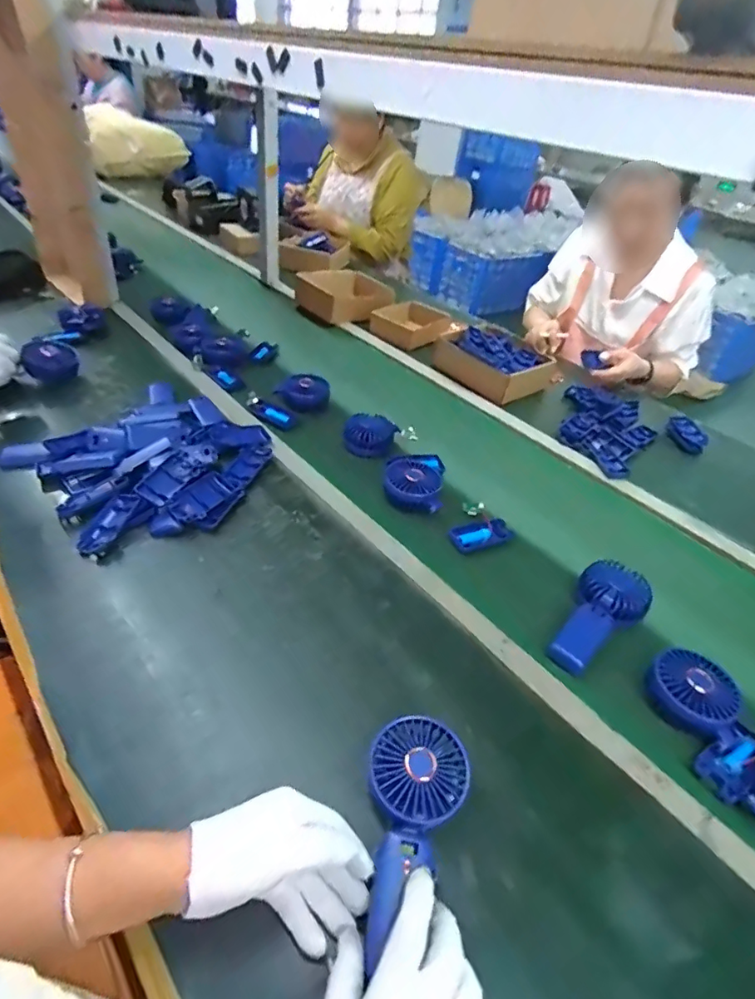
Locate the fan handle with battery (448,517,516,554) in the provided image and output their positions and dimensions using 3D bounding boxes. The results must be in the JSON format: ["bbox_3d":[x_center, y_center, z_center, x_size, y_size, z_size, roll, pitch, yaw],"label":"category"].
[{"bbox_3d":[0.153,0.052,0.745,0.095,0.015,0.045,-11,43,-23],"label":"fan handle with battery"}]

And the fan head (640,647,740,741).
[{"bbox_3d":[0.344,0.208,0.556,0.079,0.033,0.085,6,40,-5],"label":"fan head"}]

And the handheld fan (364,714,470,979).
[{"bbox_3d":[0.023,0.265,0.421,0.084,0.032,0.169,14,45,11],"label":"handheld fan"}]

